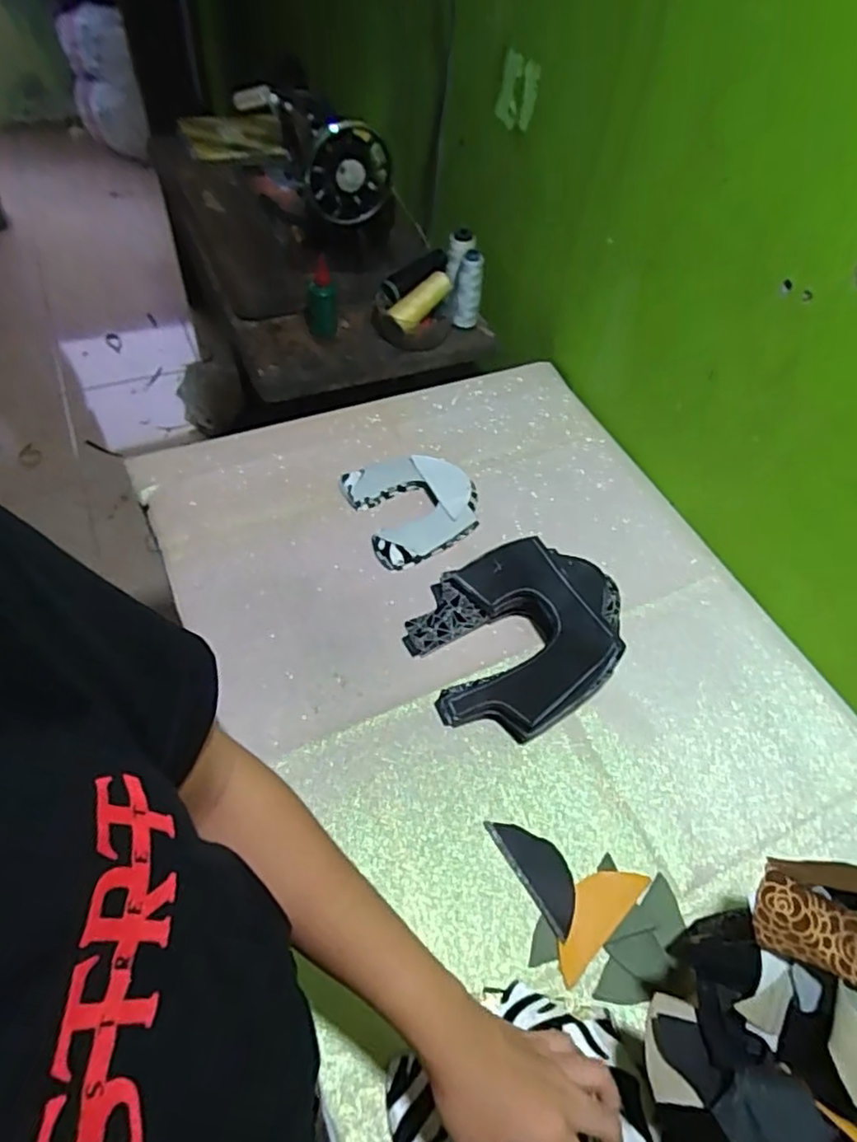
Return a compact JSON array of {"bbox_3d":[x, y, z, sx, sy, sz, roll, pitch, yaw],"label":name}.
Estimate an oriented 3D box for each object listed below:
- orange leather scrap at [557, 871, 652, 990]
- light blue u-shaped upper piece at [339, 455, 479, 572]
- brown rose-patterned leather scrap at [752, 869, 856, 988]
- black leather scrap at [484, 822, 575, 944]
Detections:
[{"bbox_3d":[0.137,0.286,0.539,0.042,0.008,0.105,40,60,21],"label":"orange leather scrap"},{"bbox_3d":[-0.018,-0.086,0.795,0.148,0.024,0.157,-24,60,-21],"label":"light blue u-shaped upper piece"},{"bbox_3d":[0.251,0.231,0.404,0.089,0.007,0.046,24,55,12],"label":"brown rose-patterned leather scrap"},{"bbox_3d":[0.097,0.259,0.563,0.041,0.004,0.104,-26,61,-22],"label":"black leather scrap"}]

